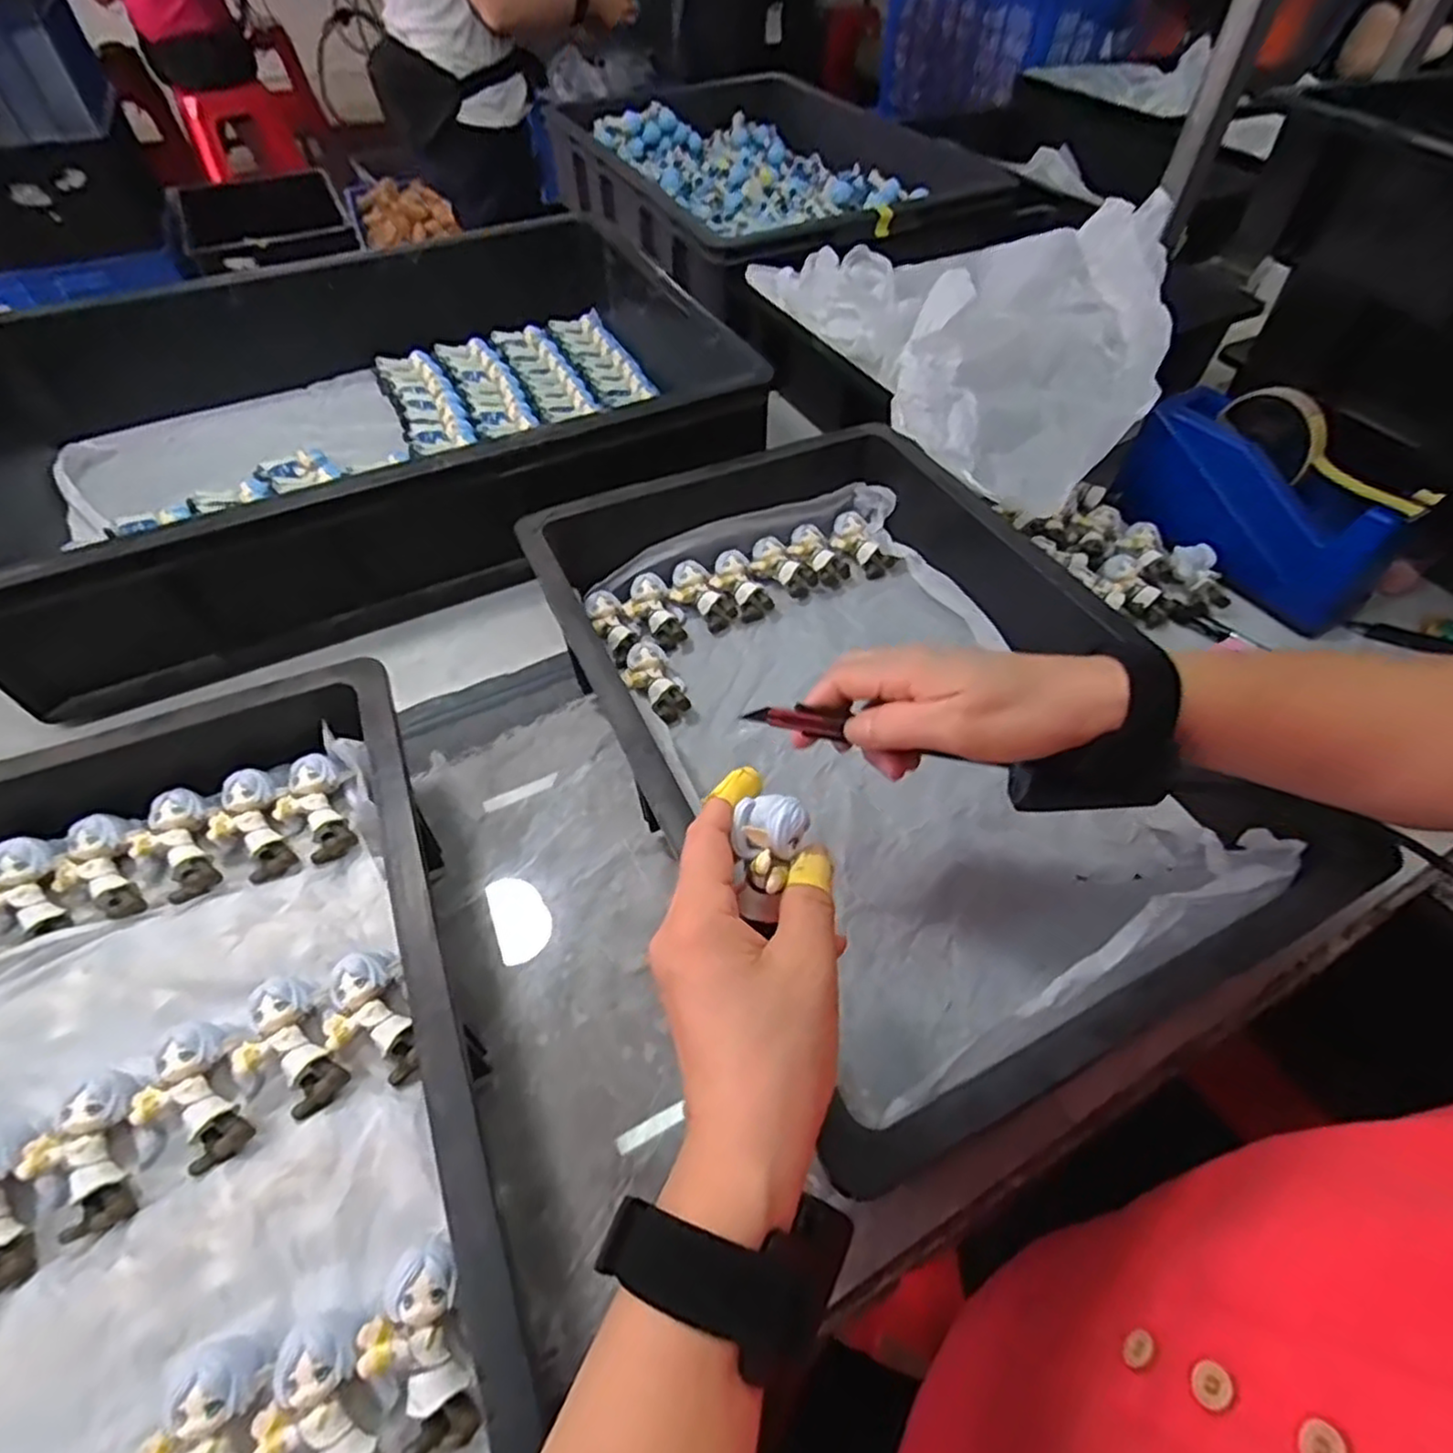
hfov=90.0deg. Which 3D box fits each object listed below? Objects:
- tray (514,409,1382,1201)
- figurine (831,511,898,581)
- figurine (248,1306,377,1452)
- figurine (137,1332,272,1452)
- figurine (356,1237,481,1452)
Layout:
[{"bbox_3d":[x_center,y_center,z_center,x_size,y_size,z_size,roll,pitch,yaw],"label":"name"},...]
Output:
[{"bbox_3d":[0.083,-0.016,0.473,0.309,0.102,0.466,-21,56,-16],"label":"tray"},{"bbox_3d":[0.114,-0.155,0.621,0.032,0.022,0.066,-32,75,-22],"label":"figurine"},{"bbox_3d":[-0.145,0.251,0.262,0.038,0.020,0.064,-29,73,-21],"label":"figurine"},{"bbox_3d":[-0.184,0.259,0.258,0.036,0.032,0.062,-16,54,-13],"label":"figurine"},{"bbox_3d":[-0.114,0.234,0.273,0.035,0.027,0.061,-18,55,-14],"label":"figurine"}]

